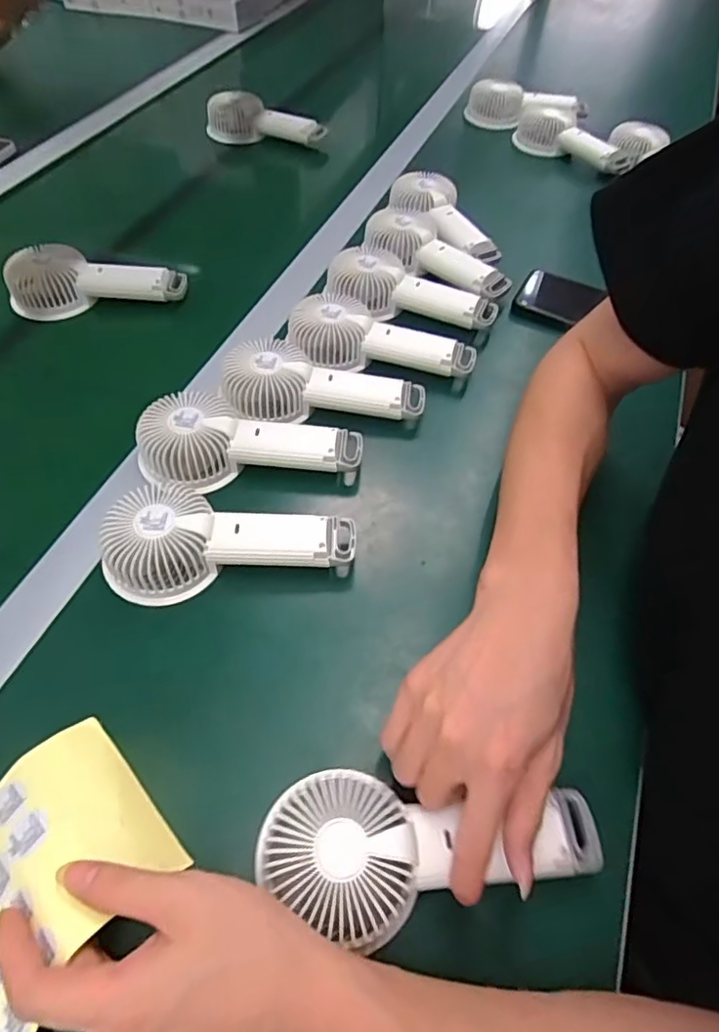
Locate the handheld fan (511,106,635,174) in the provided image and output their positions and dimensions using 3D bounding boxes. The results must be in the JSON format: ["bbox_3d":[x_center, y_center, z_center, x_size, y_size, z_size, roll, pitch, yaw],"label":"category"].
[{"bbox_3d":[0.309,-0.537,0.829,0.051,0.042,0.186,-38,65,-26],"label":"handheld fan"}]

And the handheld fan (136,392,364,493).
[{"bbox_3d":[-0.088,-0.063,0.476,0.176,0.045,0.078,-4,55,-5],"label":"handheld fan"}]

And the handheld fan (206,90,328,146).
[{"bbox_3d":[-0.136,-0.575,0.852,0.176,0.064,0.049,10,55,3],"label":"handheld fan"}]

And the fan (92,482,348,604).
[{"bbox_3d":[-0.093,0.011,0.422,0.176,0.042,0.085,-6,56,-7],"label":"fan"}]

